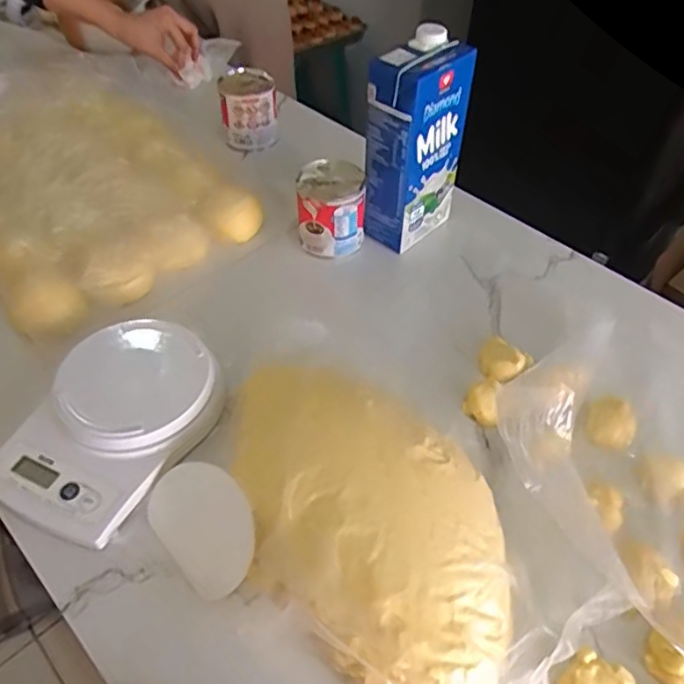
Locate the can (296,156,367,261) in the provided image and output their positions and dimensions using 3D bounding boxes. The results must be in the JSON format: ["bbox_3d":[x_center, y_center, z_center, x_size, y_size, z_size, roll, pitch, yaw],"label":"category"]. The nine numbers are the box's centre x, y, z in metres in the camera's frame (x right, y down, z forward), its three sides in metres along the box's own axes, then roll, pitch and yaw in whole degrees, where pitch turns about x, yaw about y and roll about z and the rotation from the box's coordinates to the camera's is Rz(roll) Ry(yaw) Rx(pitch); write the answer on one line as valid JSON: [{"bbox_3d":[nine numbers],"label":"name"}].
[{"bbox_3d":[-0.011,-0.140,0.642,0.070,0.090,0.068,1,48,-1],"label":"can"}]

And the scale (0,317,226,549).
[{"bbox_3d":[-0.188,0.059,0.486,0.140,0.036,0.185,23,52,18],"label":"scale"}]

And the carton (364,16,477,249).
[{"bbox_3d":[0.073,-0.196,0.616,0.098,0.210,0.054,-35,58,-28],"label":"carton"}]

